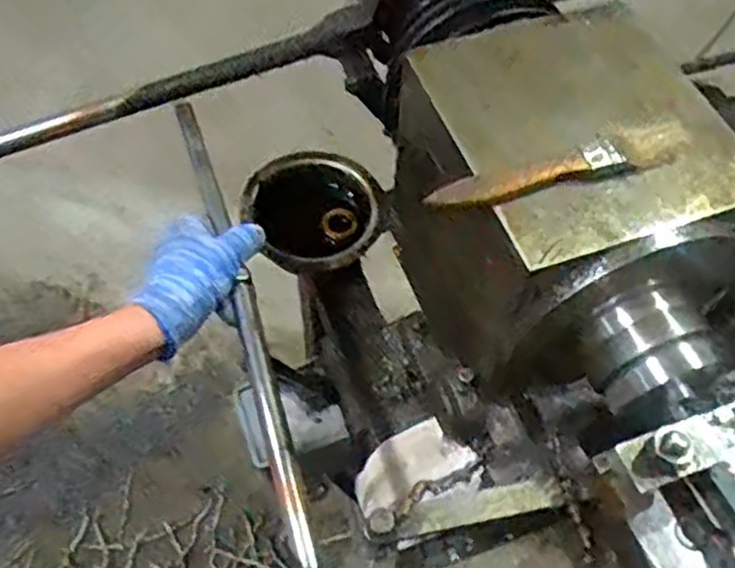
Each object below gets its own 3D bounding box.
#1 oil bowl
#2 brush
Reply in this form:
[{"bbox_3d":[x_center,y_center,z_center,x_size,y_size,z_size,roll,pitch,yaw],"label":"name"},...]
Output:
[{"bbox_3d":[-0.047,-0.066,0.708,0.140,0.074,0.127,-18,60,-13],"label":"oil bowl"},{"bbox_3d":[0.107,-0.062,0.398,0.148,0.016,0.021,-14,59,-11],"label":"brush"}]

